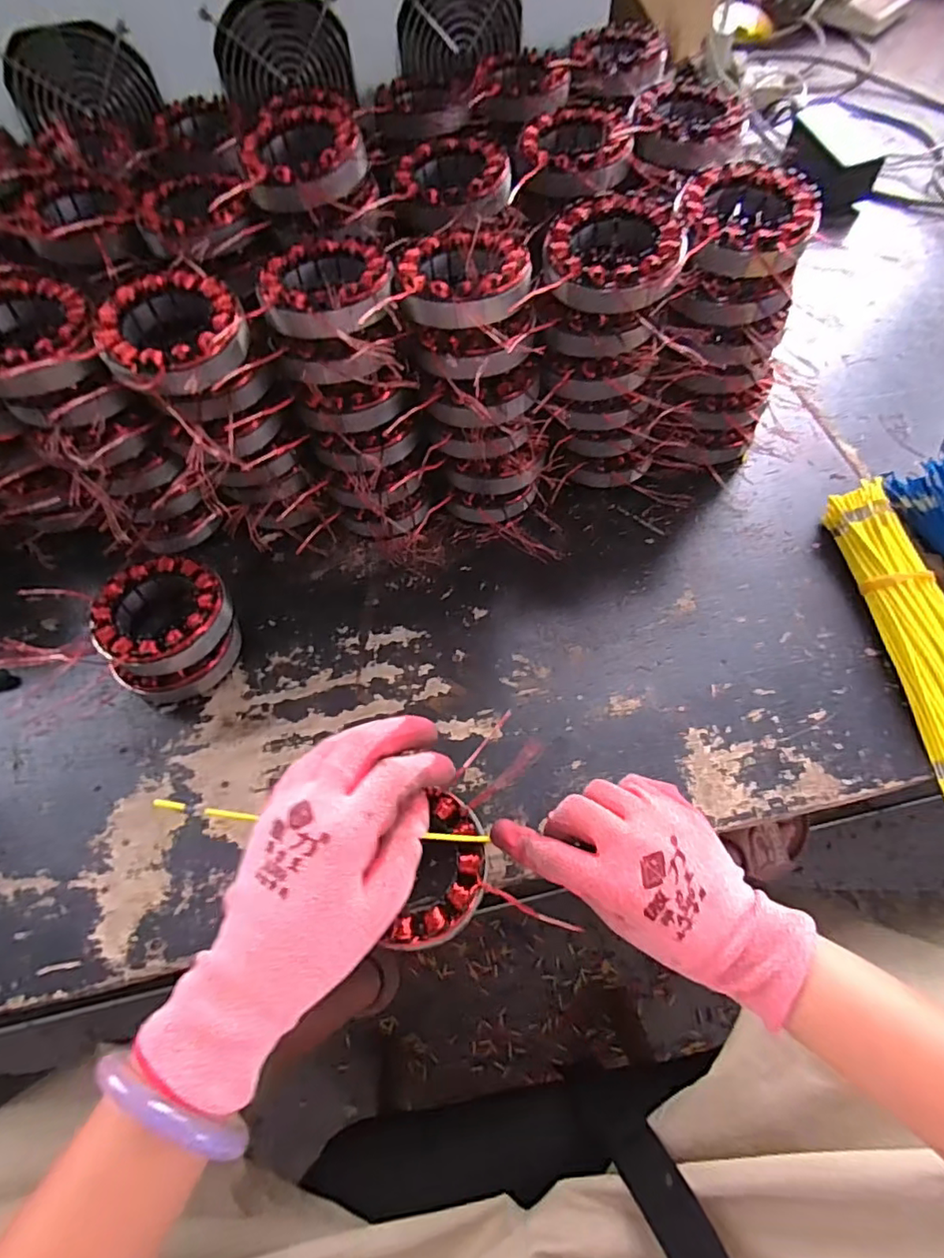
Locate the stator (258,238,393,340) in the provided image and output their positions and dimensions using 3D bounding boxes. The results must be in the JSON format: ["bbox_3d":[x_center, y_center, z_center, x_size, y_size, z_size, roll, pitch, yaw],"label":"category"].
[{"bbox_3d":[-0.095,-0.223,0.377,0.084,0.034,0.083,-1,61,2],"label":"stator"}]

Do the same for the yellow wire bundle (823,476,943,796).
[{"bbox_3d":[0.329,-0.001,0.411,0.069,0.033,0.239,-4,61,0],"label":"yellow wire bundle"}]

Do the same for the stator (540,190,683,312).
[{"bbox_3d":[0.093,-0.247,0.374,0.085,0.027,0.087,-1,61,2],"label":"stator"}]

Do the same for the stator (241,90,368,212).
[{"bbox_3d":[-0.120,-0.335,0.412,0.087,0.041,0.098,-16,62,-7],"label":"stator"}]

